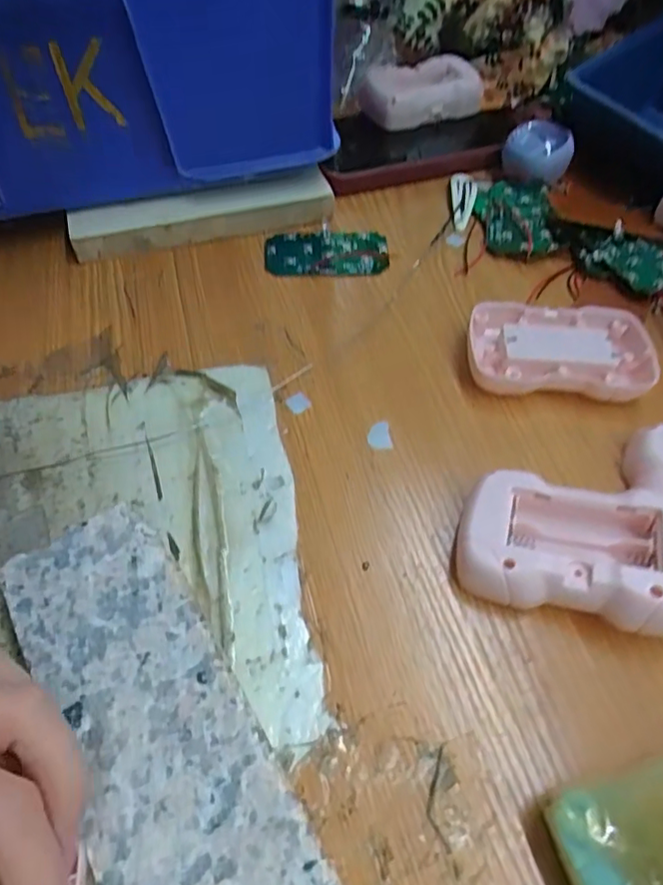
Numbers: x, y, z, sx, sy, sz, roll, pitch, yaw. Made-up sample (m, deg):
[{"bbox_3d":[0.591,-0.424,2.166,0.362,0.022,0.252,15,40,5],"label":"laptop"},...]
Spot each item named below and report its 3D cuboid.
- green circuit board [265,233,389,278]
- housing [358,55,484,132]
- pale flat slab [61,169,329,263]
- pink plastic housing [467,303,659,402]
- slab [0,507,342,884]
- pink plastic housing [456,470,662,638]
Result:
[{"bbox_3d":[-0.003,-0.115,0.338,0.074,0.008,0.035,-2,55,-1],"label":"green circuit board"},{"bbox_3d":[0.062,-0.259,0.418,0.099,0.038,0.050,-23,57,-15],"label":"housing"},{"bbox_3d":[-0.077,-0.137,0.343,0.156,0.027,0.026,-11,55,-8],"label":"pale flat slab"},{"bbox_3d":[0.115,-0.046,0.285,0.089,0.015,0.052,3,55,2],"label":"pink plastic housing"},{"bbox_3d":[-0.041,0.111,0.167,0.056,0.019,0.204,-27,59,-18],"label":"slab"},{"bbox_3d":[0.092,0.041,0.213,0.082,0.032,0.048,16,56,11],"label":"pink plastic housing"}]

